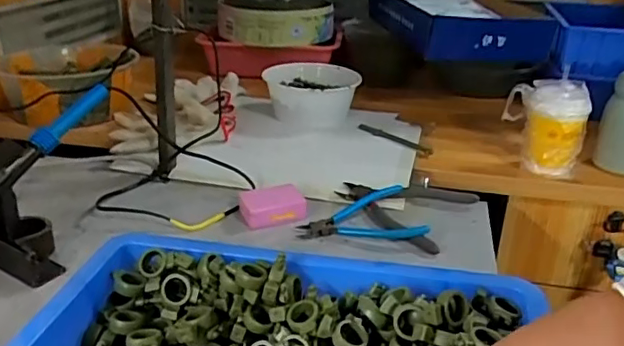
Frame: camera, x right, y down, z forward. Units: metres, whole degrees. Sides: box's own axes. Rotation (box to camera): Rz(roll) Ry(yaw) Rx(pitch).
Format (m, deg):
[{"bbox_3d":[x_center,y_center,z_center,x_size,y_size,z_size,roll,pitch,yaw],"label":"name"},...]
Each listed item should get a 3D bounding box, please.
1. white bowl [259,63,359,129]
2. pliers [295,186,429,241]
[{"bbox_3d":[-0.001,-0.140,0.991,0.162,0.078,0.158,1,25,-1],"label":"white bowl"},{"bbox_3d":[0.063,0.048,0.693,0.150,0.025,0.105,4,25,6],"label":"pliers"}]

